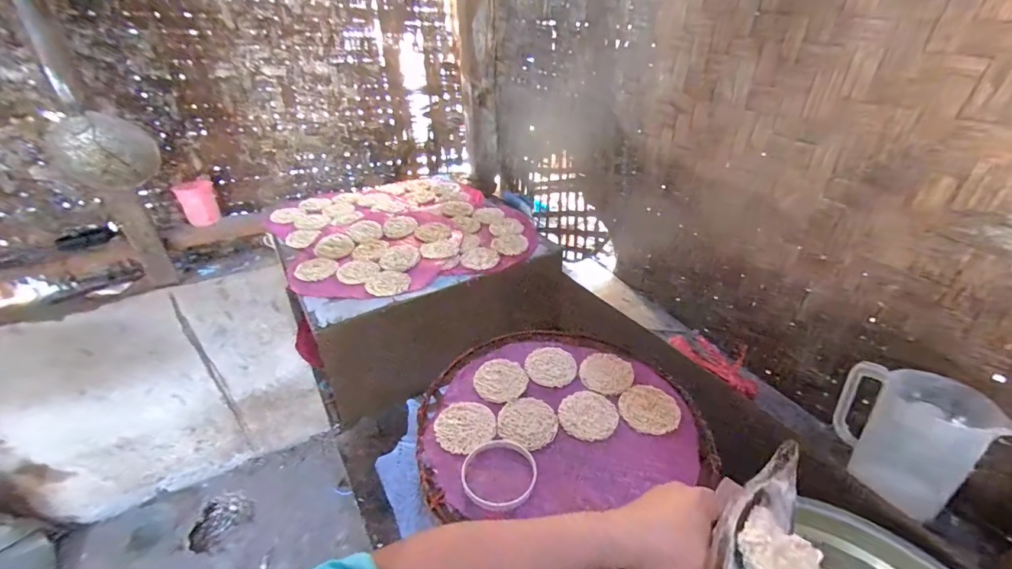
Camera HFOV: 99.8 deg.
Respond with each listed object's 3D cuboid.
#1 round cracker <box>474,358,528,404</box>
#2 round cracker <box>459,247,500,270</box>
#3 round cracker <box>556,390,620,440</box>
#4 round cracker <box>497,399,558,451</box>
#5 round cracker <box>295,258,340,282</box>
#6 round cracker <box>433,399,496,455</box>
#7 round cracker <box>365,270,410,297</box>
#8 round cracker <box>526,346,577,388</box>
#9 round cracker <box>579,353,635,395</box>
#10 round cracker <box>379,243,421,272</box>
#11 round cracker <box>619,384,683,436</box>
[{"bbox_3d":[-0.008,0.142,0.647,0.076,0.005,0.086,-11,35,-16],"label":"round cracker"},{"bbox_3d":[-0.057,-0.057,0.889,0.077,0.005,0.083,0,33,0],"label":"round cracker"},{"bbox_3d":[0.114,0.180,0.591,0.077,0.007,0.083,0,33,0],"label":"round cracker"},{"bbox_3d":[0.030,0.185,0.581,0.078,0.004,0.080,0,33,0],"label":"round cracker"},{"bbox_3d":[-0.378,-0.032,0.855,0.071,0.014,0.074,0,33,0],"label":"round cracker"},{"bbox_3d":[-0.056,0.187,0.577,0.078,0.005,0.078,0,33,0],"label":"round cracker"},{"bbox_3d":[-0.222,-0.004,0.812,0.075,0.005,0.078,0,33,0],"label":"round cracker"},{"bbox_3d":[0.070,0.128,0.671,0.076,0.004,0.083,0,33,0],"label":"round cracker"},{"bbox_3d":[0.153,0.135,0.655,0.077,0.007,0.077,0,33,0],"label":"round cracker"},{"bbox_3d":[-0.218,-0.055,0.883,0.079,0.009,0.092,14,36,20],"label":"round cracker"},{"bbox_3d":[0.200,0.172,0.596,0.076,0.008,0.083,0,33,0],"label":"round cracker"}]

